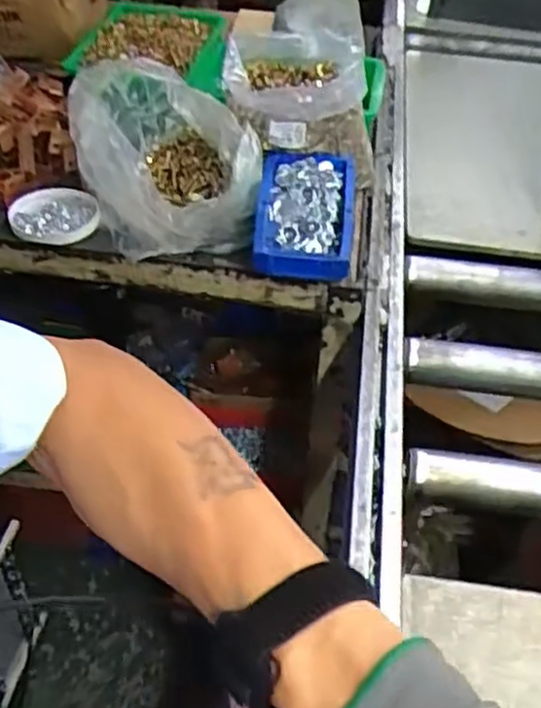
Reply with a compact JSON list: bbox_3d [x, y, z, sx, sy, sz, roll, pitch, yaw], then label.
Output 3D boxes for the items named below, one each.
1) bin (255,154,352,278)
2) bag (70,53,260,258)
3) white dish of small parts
[{"bbox_3d":[0.038,-0.150,0.794,0.104,0.065,0.141,5,43,1],"label":"bin"},{"bbox_3d":[-0.117,-0.214,0.810,0.157,0.116,0.212,-17,47,-21],"label":"bag"},{"bbox_3d":[-0.239,-0.153,0.818,0.097,0.016,0.088,8,43,5],"label":"white dish of small parts"}]

